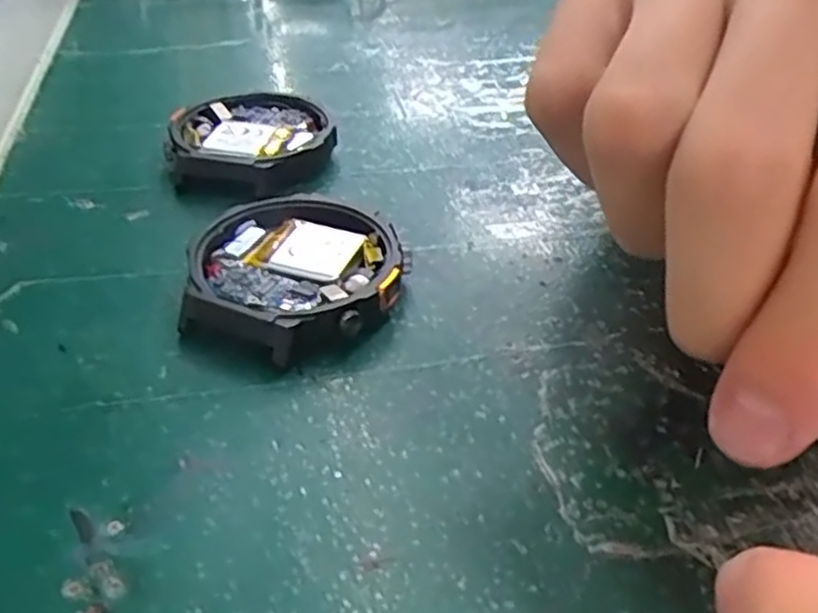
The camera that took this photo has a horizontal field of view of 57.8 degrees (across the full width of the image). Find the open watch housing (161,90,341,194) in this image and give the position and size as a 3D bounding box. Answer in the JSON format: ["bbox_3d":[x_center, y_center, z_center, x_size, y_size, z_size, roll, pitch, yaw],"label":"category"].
[{"bbox_3d":[-0.048,-0.050,0.226,0.048,0.012,0.051,-9,40,-12],"label":"open watch housing"}]

